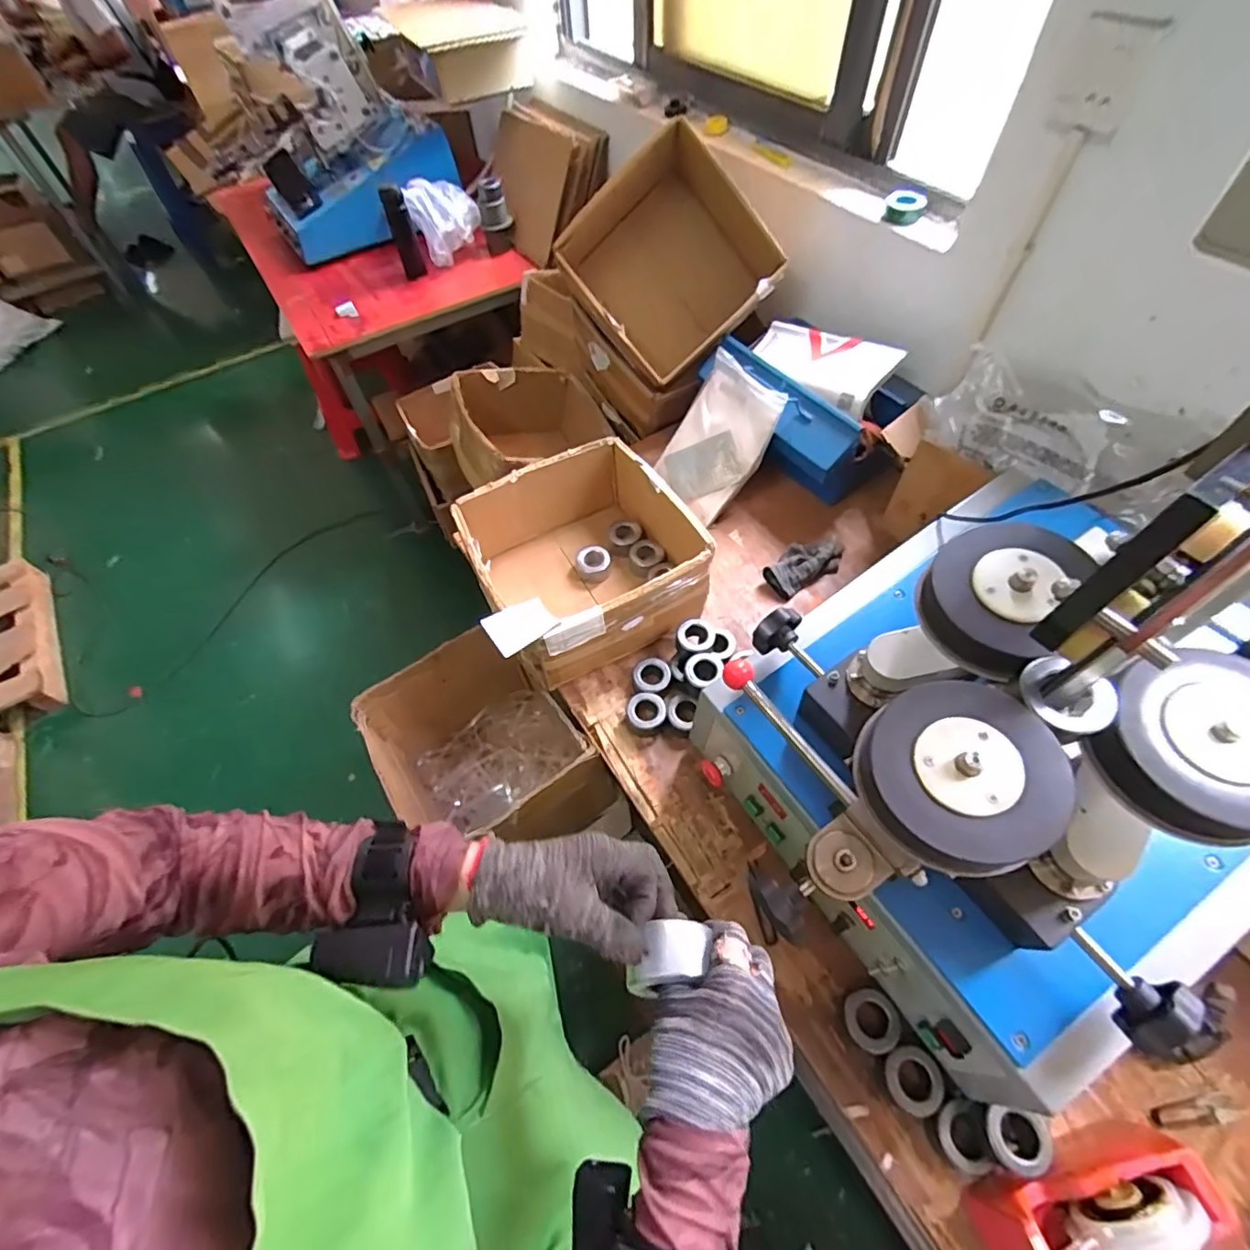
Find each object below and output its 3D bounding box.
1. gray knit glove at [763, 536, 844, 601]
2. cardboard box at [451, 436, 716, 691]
[{"bbox_3d":[0.332,-0.112,1.041,0.160,0.046,0.085,-27,60,-14],"label":"gray knit glove"},{"bbox_3d":[-0.069,-0.111,0.967,0.342,0.179,0.335,-26,60,-13],"label":"cardboard box"}]

